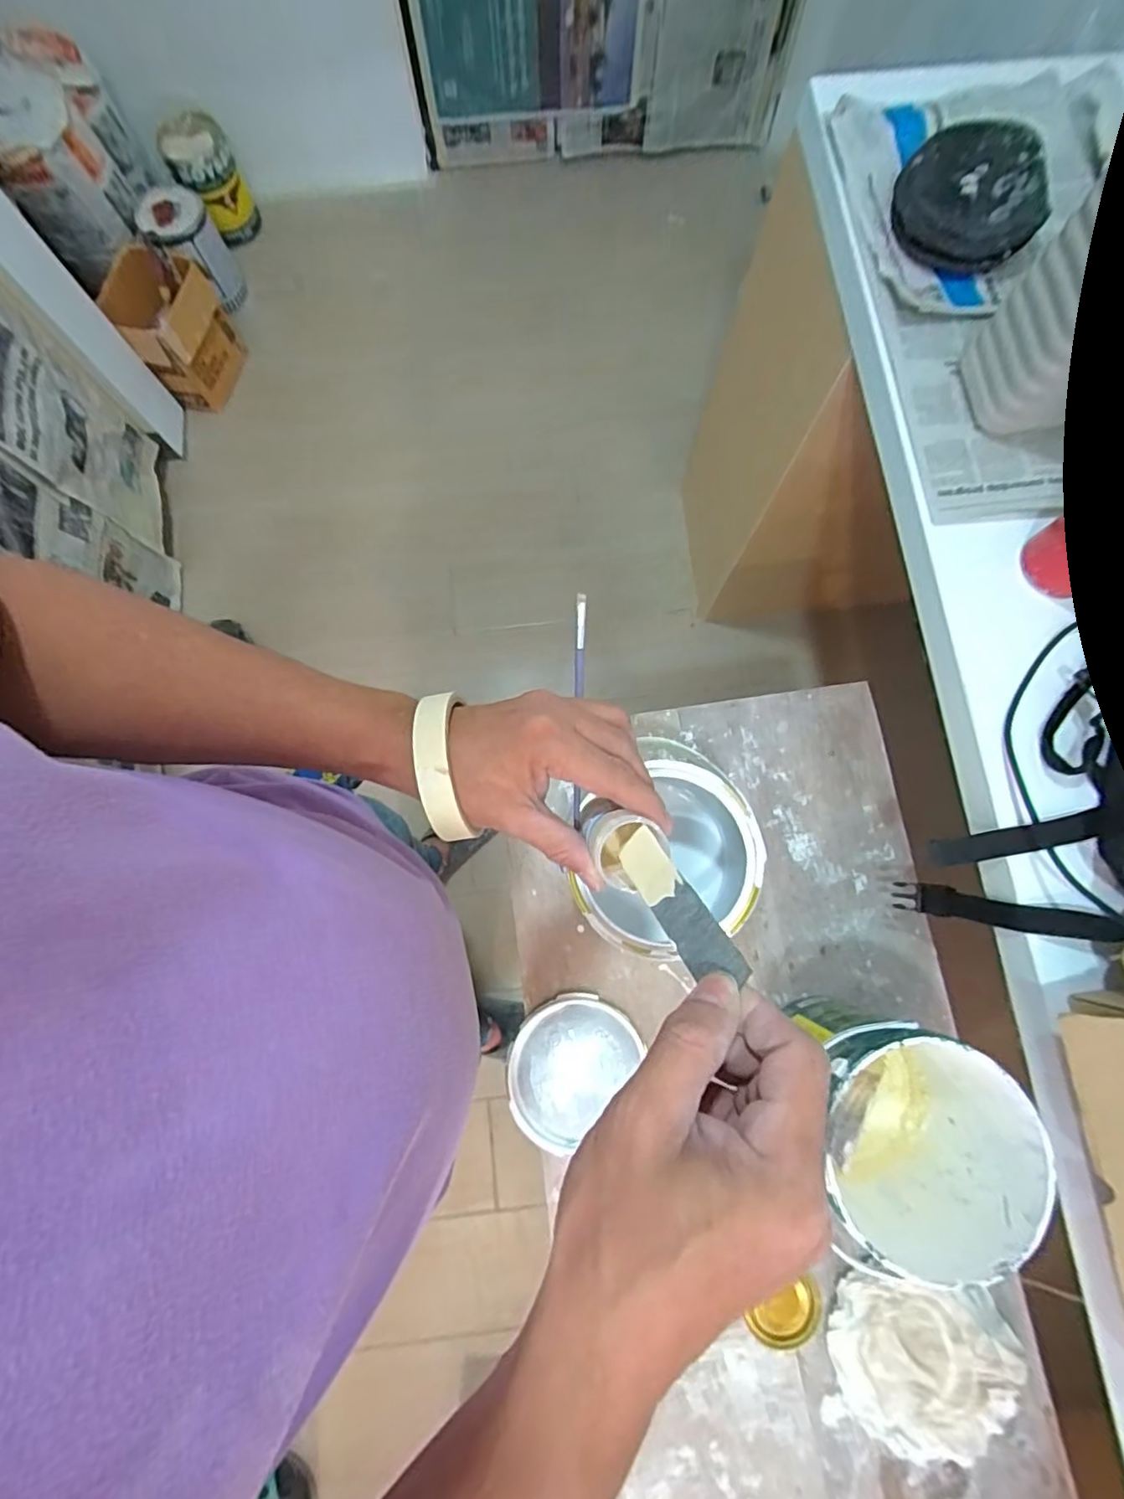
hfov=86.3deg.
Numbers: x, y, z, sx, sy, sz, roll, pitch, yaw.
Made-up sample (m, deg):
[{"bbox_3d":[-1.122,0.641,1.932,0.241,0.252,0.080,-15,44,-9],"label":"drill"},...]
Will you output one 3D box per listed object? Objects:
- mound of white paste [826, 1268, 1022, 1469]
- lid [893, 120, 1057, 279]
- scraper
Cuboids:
[{"bbox_3d":[0.355,0.618,0.591,0.175,0.026,0.152,6,79,1],"label":"mound of white paste"},{"bbox_3d":[0.464,-0.627,0.678,0.160,0.050,0.184,38,82,7],"label":"lid"},{"bbox_3d":[0.053,0.074,0.282,0.024,0.004,0.089,-51,40,14],"label":"scraper"}]

